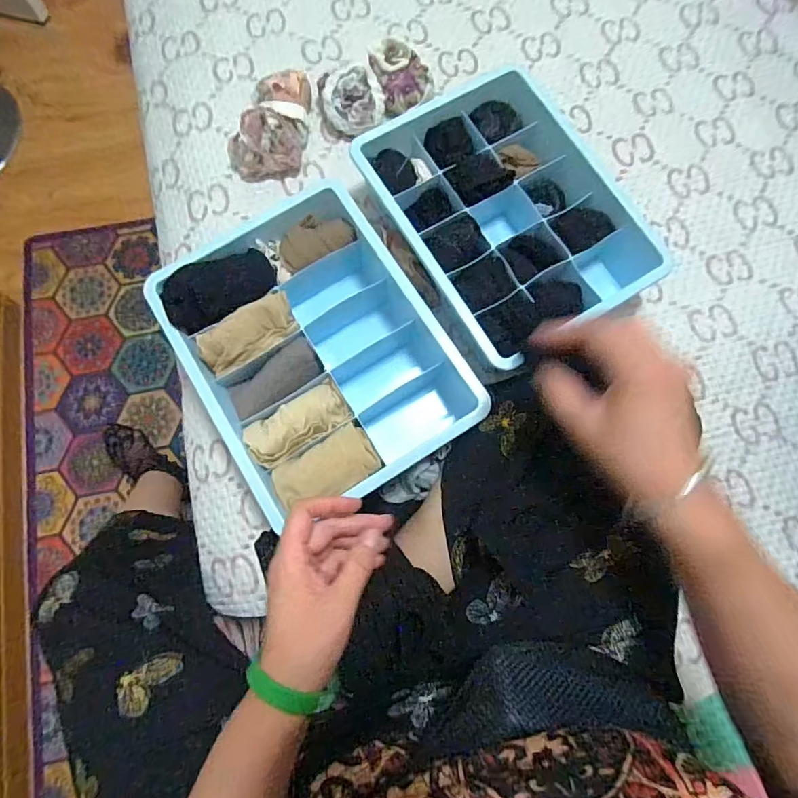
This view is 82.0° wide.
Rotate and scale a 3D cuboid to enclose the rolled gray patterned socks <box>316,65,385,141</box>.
[{"bbox_3d":[-0.061,-0.372,0.578,0.083,0.043,0.077,-4,77,-2],"label":"rolled gray patterned socks"}]

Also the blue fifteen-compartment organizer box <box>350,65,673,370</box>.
[{"bbox_3d":[0.119,-0.207,0.526,0.235,0.073,0.304,-30,80,-8],"label":"blue fifteen-compartment organizer box"}]

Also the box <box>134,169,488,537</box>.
[{"bbox_3d":[-0.088,-0.047,0.487,0.230,0.078,0.300,-31,80,-8],"label":"box"}]

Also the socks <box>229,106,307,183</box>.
[{"bbox_3d":[-0.163,-0.311,0.557,0.096,0.055,0.068,-3,77,-2],"label":"socks"}]

